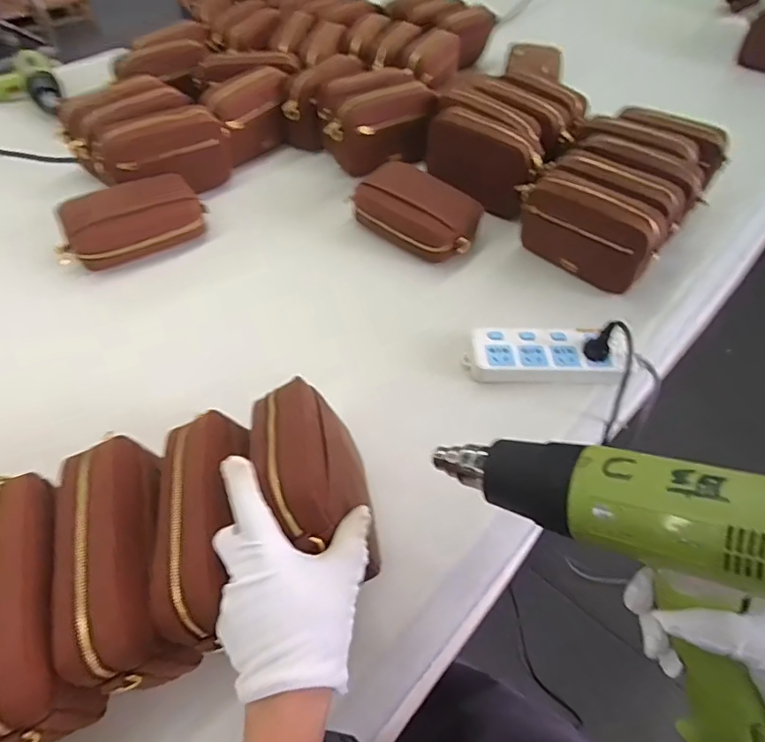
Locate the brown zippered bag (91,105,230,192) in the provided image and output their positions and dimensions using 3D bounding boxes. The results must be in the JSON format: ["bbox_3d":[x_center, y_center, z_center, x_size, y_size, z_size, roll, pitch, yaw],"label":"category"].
[{"bbox_3d":[-0.348,-0.347,0.844,0.207,0.108,0.079,-19,54,-18],"label":"brown zippered bag"}]

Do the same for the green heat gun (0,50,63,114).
[{"bbox_3d":[-0.730,-0.558,1.044,0.181,0.066,0.186,-26,56,-22],"label":"green heat gun"}]

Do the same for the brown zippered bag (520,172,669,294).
[{"bbox_3d":[0.296,-0.202,0.765,0.070,0.114,0.202,-35,60,-27],"label":"brown zippered bag"}]

